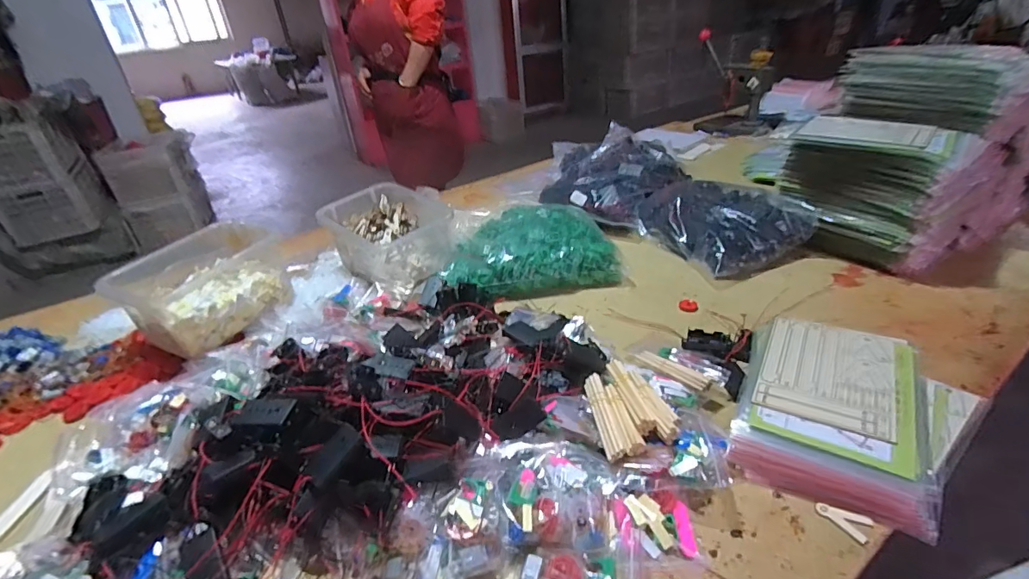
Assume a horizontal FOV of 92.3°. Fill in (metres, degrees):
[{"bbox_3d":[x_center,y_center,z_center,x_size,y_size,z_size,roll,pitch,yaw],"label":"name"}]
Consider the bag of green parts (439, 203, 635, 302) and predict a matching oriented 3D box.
[{"bbox_3d":[0.036,-0.086,0.935,0.309,0.084,0.242,-4,30,3],"label":"bag of green parts"}]

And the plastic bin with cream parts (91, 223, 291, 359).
[{"bbox_3d":[-0.503,-0.010,0.825,0.172,0.107,0.228,11,34,26],"label":"plastic bin with cream parts"}]

